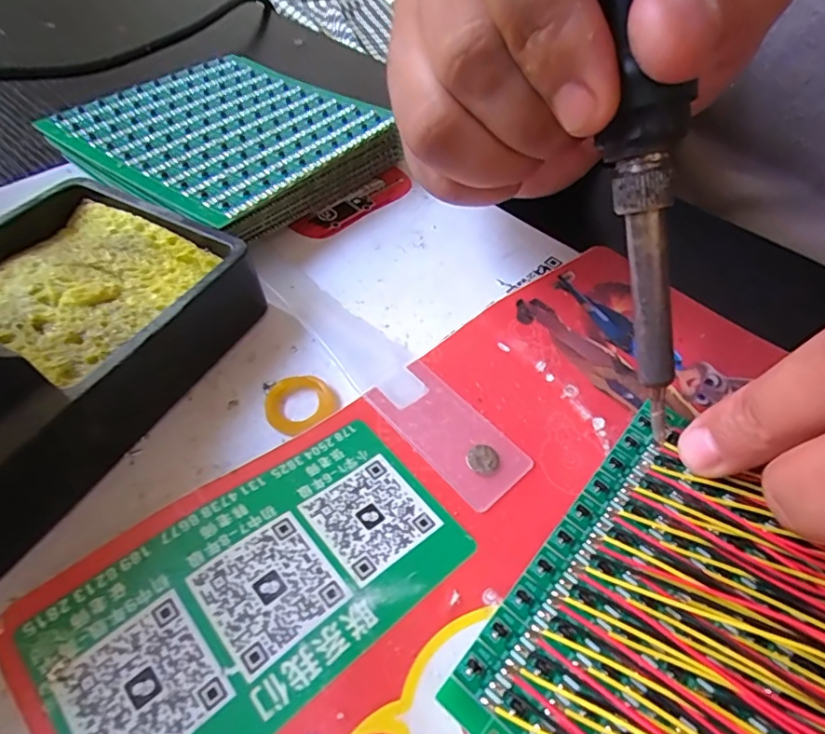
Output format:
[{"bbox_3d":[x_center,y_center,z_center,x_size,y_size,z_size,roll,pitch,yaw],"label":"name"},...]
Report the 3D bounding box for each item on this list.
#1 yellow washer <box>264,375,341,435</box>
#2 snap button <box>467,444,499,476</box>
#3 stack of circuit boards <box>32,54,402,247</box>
[{"bbox_3d":[-0.031,0.009,0.142,0.018,0.004,0.017,0,50,0],"label":"yellow washer"},{"bbox_3d":[0.018,0.023,0.132,0.008,0.004,0.008,2,54,-3],"label":"snap button"},{"bbox_3d":[-0.072,-0.085,0.206,0.099,0.024,0.094,27,55,21],"label":"stack of circuit boards"}]

